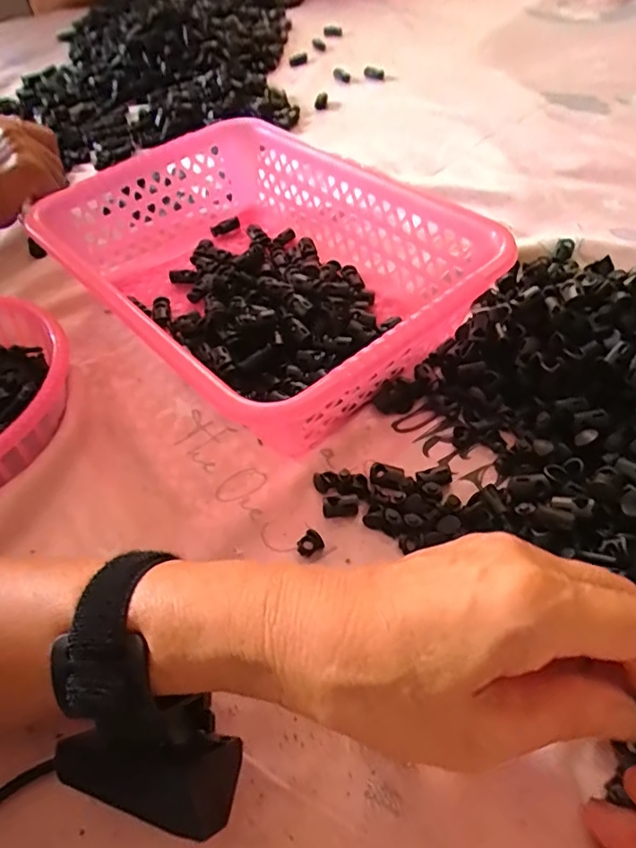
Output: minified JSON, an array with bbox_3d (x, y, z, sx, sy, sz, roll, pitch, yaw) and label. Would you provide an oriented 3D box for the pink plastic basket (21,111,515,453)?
[{"bbox_3d":[-0.043,-0.112,0.405,0.206,0.073,0.304,-37,56,-22],"label":"pink plastic basket"}]

